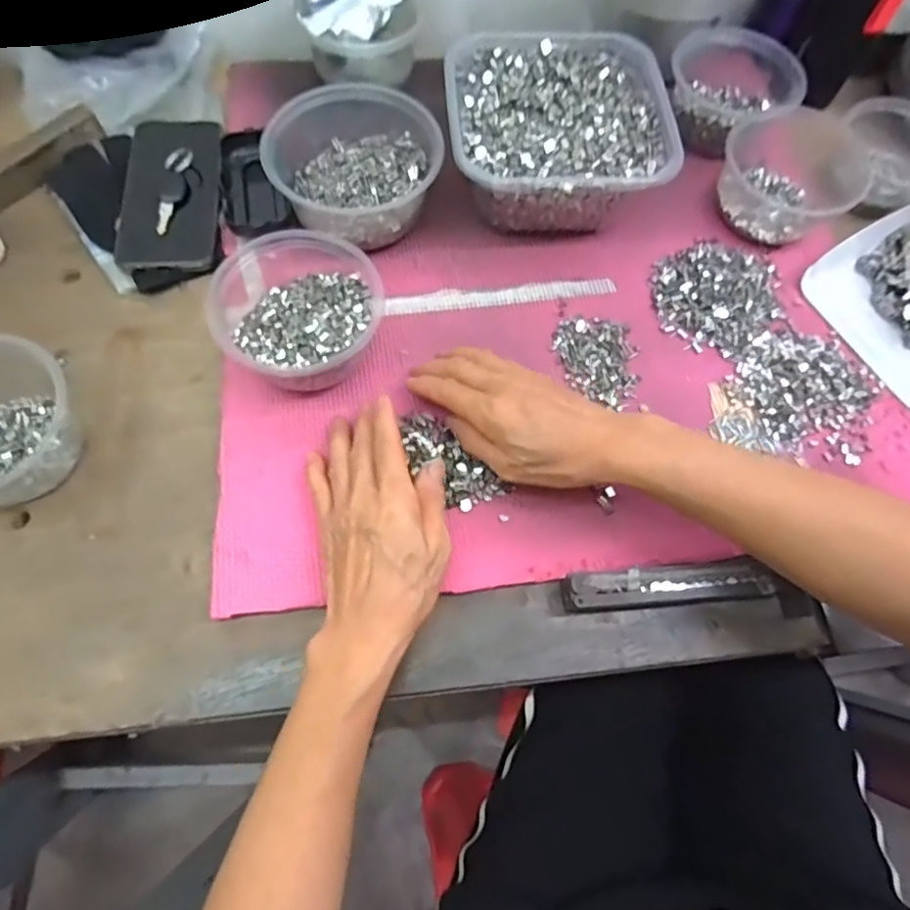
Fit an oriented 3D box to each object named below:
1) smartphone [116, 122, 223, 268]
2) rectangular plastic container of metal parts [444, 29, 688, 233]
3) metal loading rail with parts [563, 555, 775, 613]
[{"bbox_3d":[-0.239,-0.229,0.486,0.073,0.012,0.165,-3,67,-5],"label":"smartphone"},{"bbox_3d":[0.080,-0.267,0.490,0.175,0.078,0.172,-5,67,-5],"label":"rectangular plastic container of metal parts"},{"bbox_3d":[0.135,0.087,0.378,0.127,0.036,0.025,-3,67,-5],"label":"metal loading rail with parts"}]

